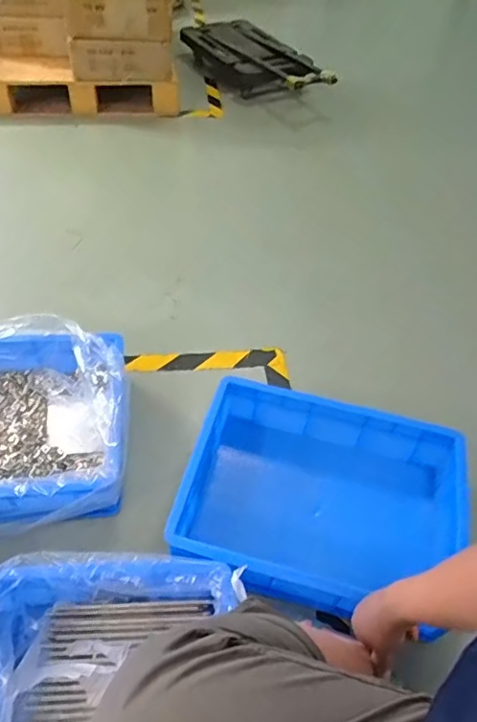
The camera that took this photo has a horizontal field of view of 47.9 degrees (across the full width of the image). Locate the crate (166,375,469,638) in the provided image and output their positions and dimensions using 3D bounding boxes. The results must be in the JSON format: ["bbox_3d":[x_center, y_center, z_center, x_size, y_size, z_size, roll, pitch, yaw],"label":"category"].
[{"bbox_3d":[0.128,0.224,0.843,0.416,0.139,0.297,12,50,6],"label":"crate"}]

